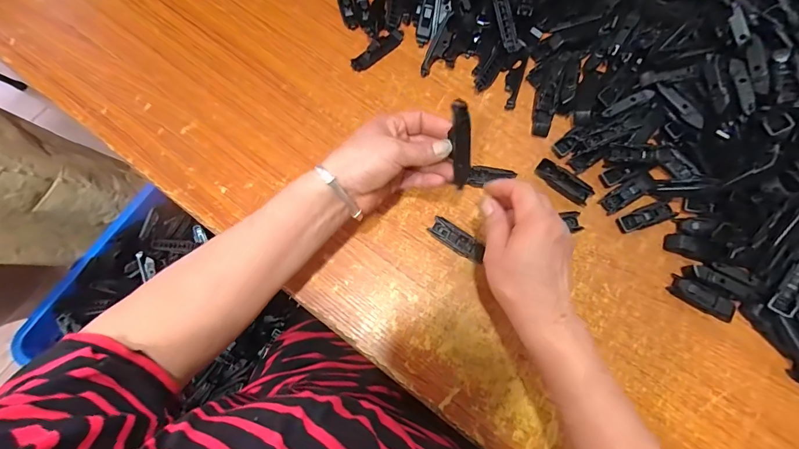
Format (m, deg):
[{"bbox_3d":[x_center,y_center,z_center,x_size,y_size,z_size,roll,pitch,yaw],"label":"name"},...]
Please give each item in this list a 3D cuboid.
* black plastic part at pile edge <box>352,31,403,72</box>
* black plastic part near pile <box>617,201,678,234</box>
[{"bbox_3d":[-0.025,-0.218,0.464,0.081,0.018,0.018,-42,80,-8],"label":"black plastic part at pile edge"},{"bbox_3d":[0.277,-0.008,0.419,0.064,0.005,0.022,-19,78,-3],"label":"black plastic part near pile"}]

